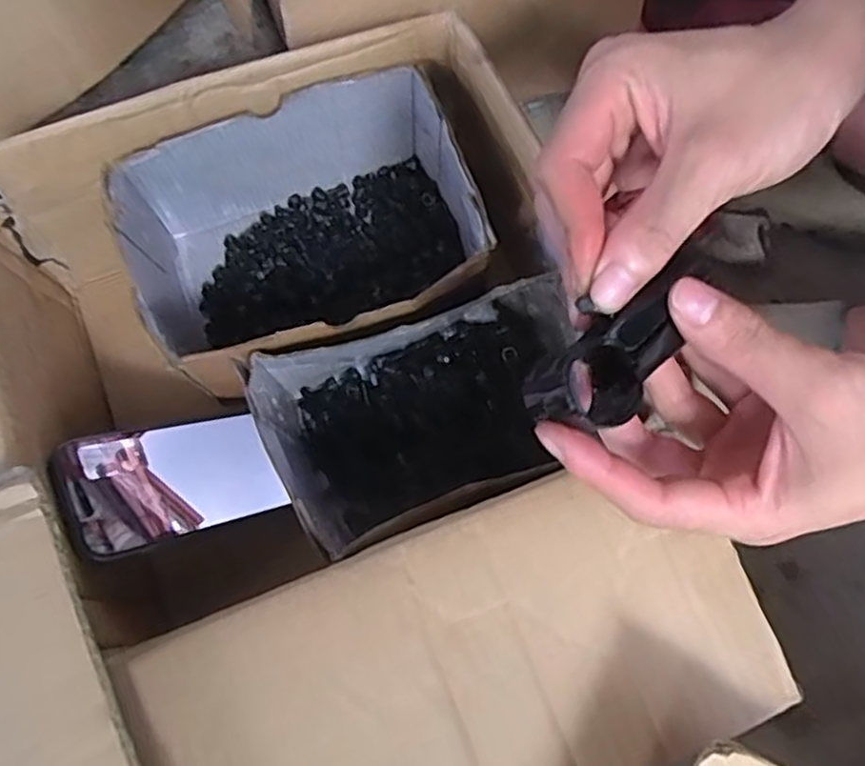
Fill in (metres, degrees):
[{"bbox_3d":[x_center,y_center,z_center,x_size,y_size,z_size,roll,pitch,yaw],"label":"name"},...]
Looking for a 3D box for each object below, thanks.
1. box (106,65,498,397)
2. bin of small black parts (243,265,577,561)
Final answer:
[{"bbox_3d":[-0.083,-0.087,0.463,0.214,0.101,0.157,-20,72,-6],"label":"box"},{"bbox_3d":[0.000,0.015,0.433,0.195,0.098,0.129,-23,73,-7],"label":"bin of small black parts"}]

